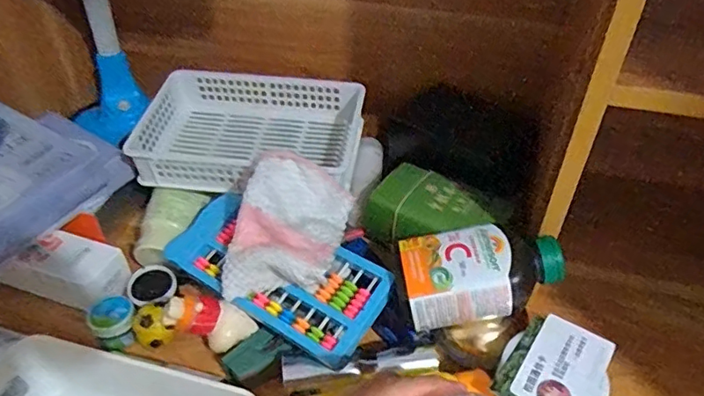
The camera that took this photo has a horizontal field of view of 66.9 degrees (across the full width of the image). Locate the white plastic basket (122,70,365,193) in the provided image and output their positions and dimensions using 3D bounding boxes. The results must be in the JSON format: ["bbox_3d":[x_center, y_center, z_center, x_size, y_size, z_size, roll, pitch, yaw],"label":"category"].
[{"bbox_3d":[-0.110,-0.071,0.599,0.234,0.062,0.152,7,43,7],"label":"white plastic basket"}]

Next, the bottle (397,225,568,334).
[{"bbox_3d":[0.107,0.066,0.450,0.129,0.058,0.064,0,42,-1],"label":"bottle"}]

